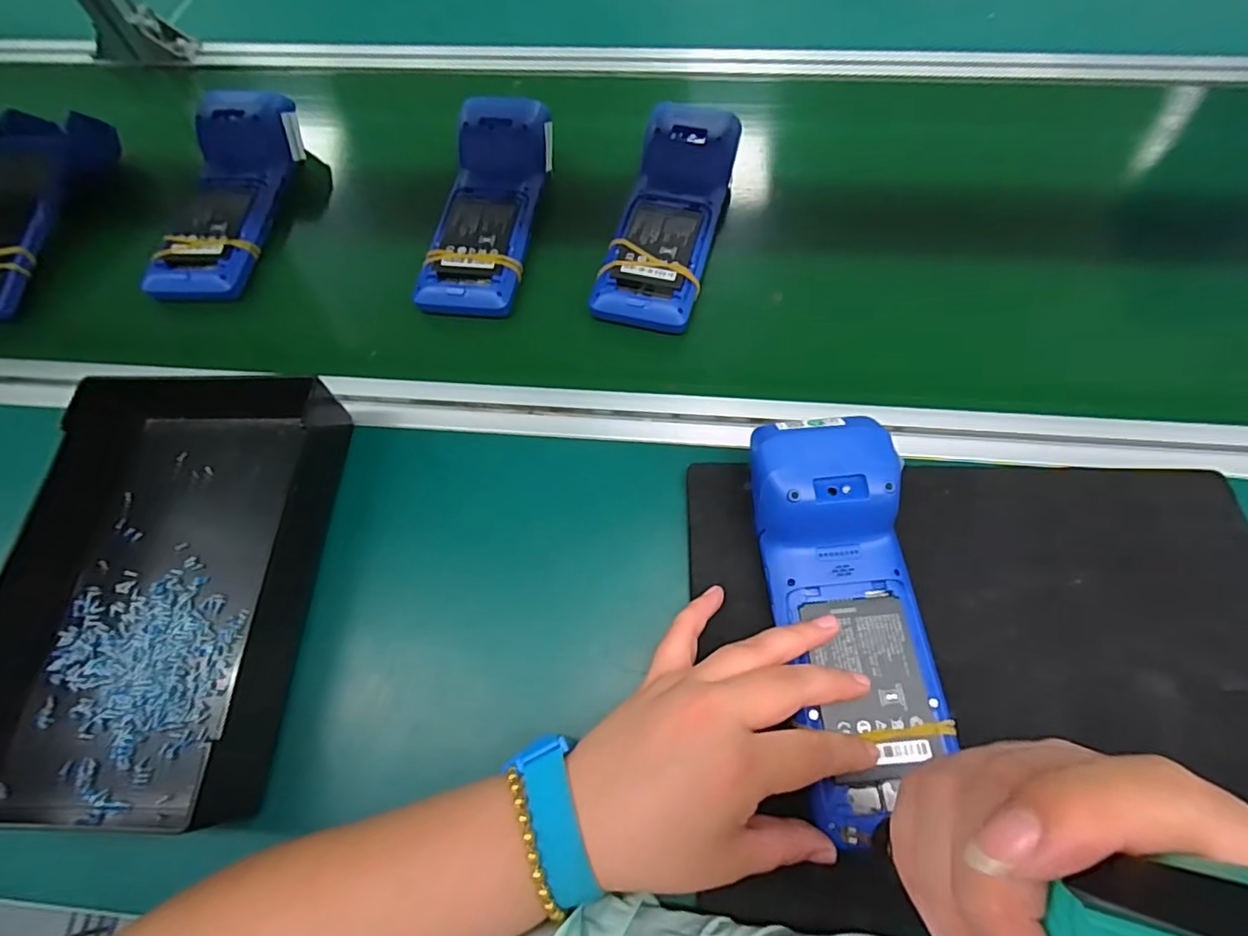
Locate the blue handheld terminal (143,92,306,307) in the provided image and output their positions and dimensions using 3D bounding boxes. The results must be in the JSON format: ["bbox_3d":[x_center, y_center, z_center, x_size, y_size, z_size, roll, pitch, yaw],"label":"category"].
[{"bbox_3d":[-0.367,-0.251,0.507,0.086,0.051,0.236,3,65,4],"label":"blue handheld terminal"}]

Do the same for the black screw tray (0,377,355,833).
[{"bbox_3d":[-0.284,0.072,0.343,0.172,0.051,0.257,0,65,3],"label":"black screw tray"}]

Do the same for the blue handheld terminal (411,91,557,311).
[{"bbox_3d":[-0.120,-0.232,0.486,0.089,0.043,0.222,6,66,5],"label":"blue handheld terminal"}]

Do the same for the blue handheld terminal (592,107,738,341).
[{"bbox_3d":[0.037,-0.217,0.471,0.089,0.036,0.220,14,67,9],"label":"blue handheld terminal"}]

